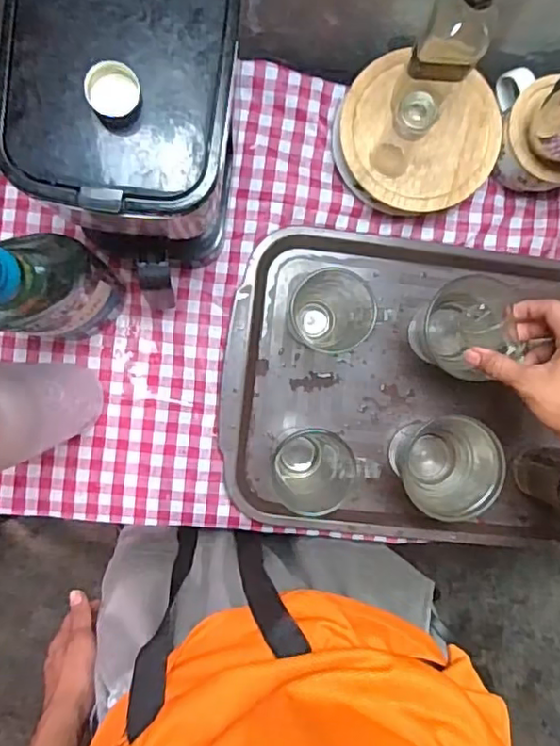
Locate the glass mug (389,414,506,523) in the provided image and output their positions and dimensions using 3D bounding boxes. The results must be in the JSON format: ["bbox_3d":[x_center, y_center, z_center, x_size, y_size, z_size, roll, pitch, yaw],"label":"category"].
[{"bbox_3d":[0.170,0.093,0.600,0.099,0.075,0.096,0,90,-6],"label":"glass mug"}]

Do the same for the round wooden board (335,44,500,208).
[{"bbox_3d":[0.135,-0.232,0.577,0.148,0.016,0.142,0,90,-6],"label":"round wooden board"}]

